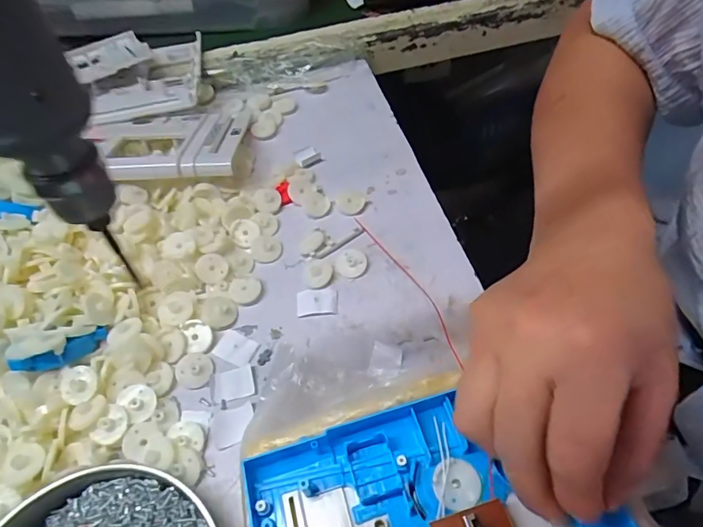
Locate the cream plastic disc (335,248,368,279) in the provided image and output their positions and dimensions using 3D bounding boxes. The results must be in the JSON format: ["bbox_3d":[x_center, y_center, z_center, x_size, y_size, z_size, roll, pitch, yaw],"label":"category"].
[{"bbox_3d":[0.000,-0.001,0.356,0.024,0.004,0.025,-2,53,3],"label":"cream plastic disc"}]

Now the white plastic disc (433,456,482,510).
[{"bbox_3d":[0.051,0.107,0.232,0.023,0.005,0.022,-2,53,3],"label":"white plastic disc"}]

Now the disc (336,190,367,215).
[{"bbox_3d":[-0.001,-0.052,0.392,0.023,0.004,0.024,-2,53,3],"label":"disc"}]

